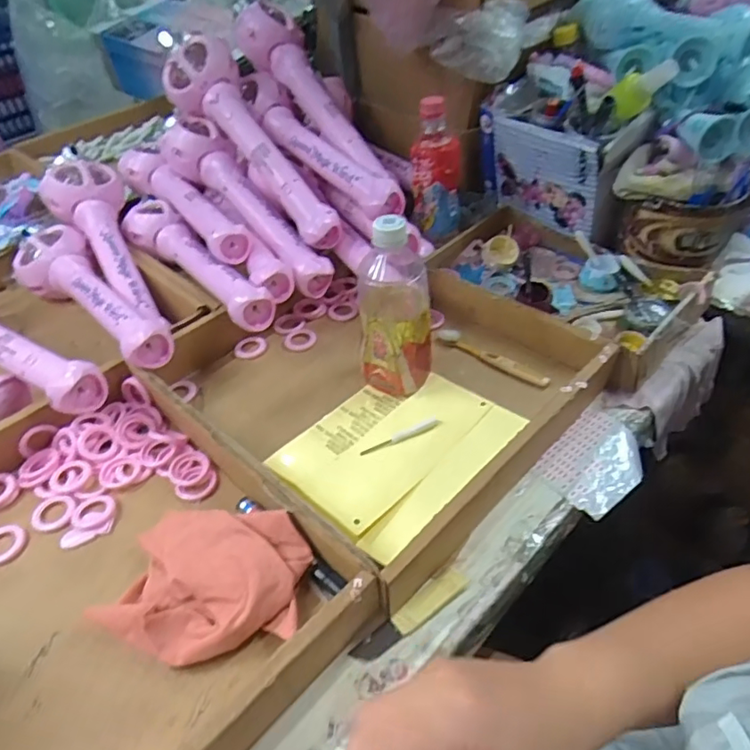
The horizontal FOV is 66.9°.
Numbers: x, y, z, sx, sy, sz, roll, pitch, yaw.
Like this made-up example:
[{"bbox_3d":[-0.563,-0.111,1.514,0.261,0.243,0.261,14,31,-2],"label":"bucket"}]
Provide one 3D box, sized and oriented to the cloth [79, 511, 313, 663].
[{"bbox_3d":[-0.130,0.159,0.440,0.152,0.037,0.117,5,46,8],"label":"cloth"}]

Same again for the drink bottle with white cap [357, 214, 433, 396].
[{"bbox_3d":[0.022,-0.064,0.560,0.070,0.184,0.067,2,45,4],"label":"drink bottle with white cap"}]

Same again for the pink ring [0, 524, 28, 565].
[{"bbox_3d":[-0.325,0.147,0.494,0.040,0.004,0.037,-1,45,1],"label":"pink ring"}]

